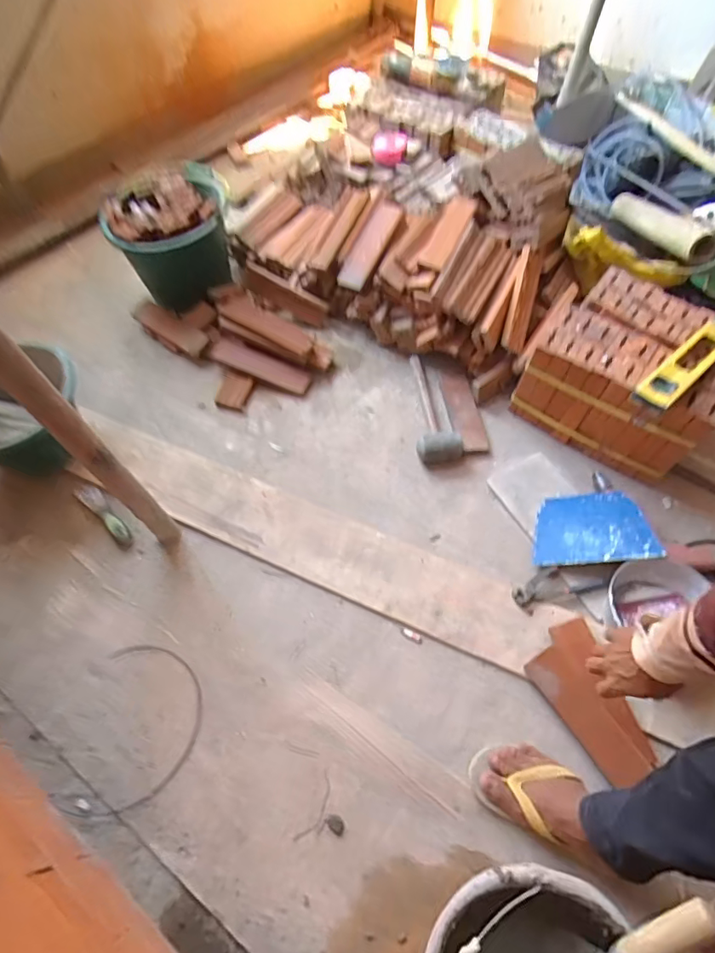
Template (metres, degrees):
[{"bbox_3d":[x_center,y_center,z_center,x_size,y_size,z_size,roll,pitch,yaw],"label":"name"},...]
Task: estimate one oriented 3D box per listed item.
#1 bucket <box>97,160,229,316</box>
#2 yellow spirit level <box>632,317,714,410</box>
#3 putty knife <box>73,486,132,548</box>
[{"bbox_3d":[-0.452,-0.576,1.276,0.295,0.263,0.237,-21,62,-12],"label":"bucket"},{"bbox_3d":[0.662,-0.255,0.934,0.440,0.039,0.065,-37,67,-21],"label":"yellow spirit level"},{"bbox_3d":[-0.510,0.074,1.007,0.179,0.022,0.040,39,67,20],"label":"putty knife"}]

